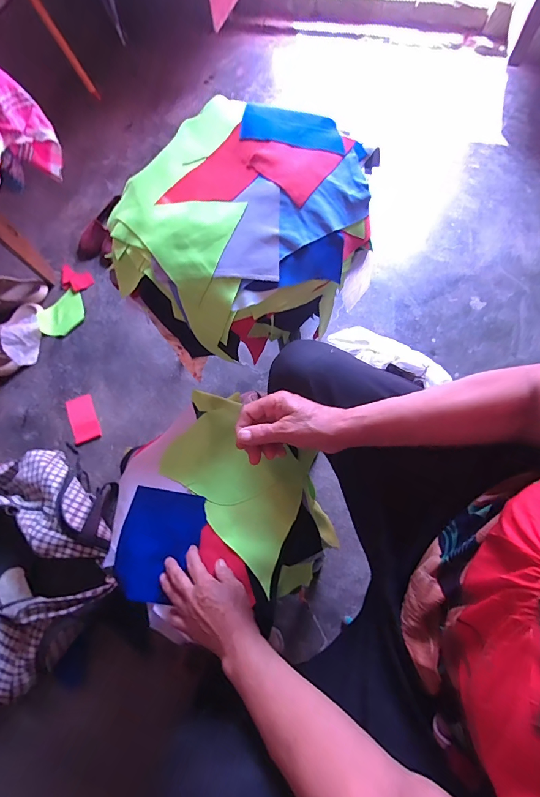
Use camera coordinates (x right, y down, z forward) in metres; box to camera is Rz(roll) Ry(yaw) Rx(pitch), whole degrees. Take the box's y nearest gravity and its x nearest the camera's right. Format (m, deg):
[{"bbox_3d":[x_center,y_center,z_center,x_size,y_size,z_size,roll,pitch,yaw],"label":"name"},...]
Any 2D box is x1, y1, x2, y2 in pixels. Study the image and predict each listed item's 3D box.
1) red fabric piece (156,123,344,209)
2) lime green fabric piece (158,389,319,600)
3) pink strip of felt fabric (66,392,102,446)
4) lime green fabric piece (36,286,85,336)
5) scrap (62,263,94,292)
[{"bbox_3d":[-0.022,-0.311,0.503,0.222,0.022,0.104,2,68,3],"label":"red fabric piece"},{"bbox_3d":[-0.053,0.125,0.570,0.229,0.068,0.192,31,72,14],"label":"lime green fabric piece"},{"bbox_3d":[-0.461,0.051,0.911,0.065,0.008,0.121,-25,70,-5],"label":"pink strip of felt fabric"},{"bbox_3d":[-0.578,-0.236,1.025,0.120,0.020,0.152,-23,60,-9],"label":"lime green fabric piece"},{"bbox_3d":[-0.561,-0.344,1.059,0.129,0.015,0.069,25,74,12],"label":"scrap"}]

